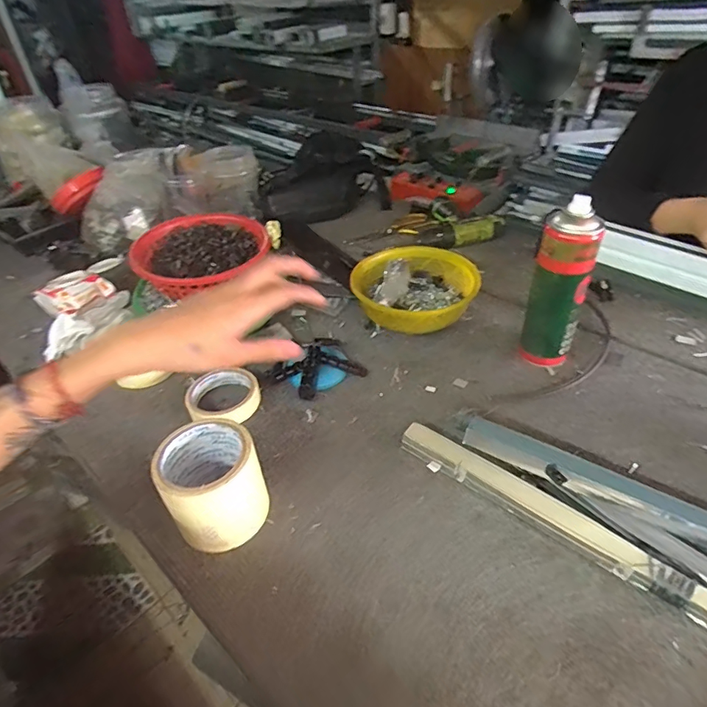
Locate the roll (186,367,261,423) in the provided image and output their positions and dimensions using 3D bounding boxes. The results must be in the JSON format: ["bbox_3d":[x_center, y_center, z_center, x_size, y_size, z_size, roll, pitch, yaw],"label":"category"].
[{"bbox_3d":[-0.168,0.055,0.619,0.091,0.030,0.083,-2,39,2],"label":"roll"}]

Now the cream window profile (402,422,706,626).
[{"bbox_3d":[0.184,0.156,0.469,0.314,0.027,0.025,27,49,32],"label":"cream window profile"}]

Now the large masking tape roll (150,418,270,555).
[{"bbox_3d":[-0.136,0.132,0.468,0.086,0.101,0.090,-2,39,2],"label":"large masking tape roll"}]

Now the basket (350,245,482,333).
[{"bbox_3d":[0.098,-0.094,0.756,0.191,0.068,0.190,-4,39,0],"label":"basket"}]

